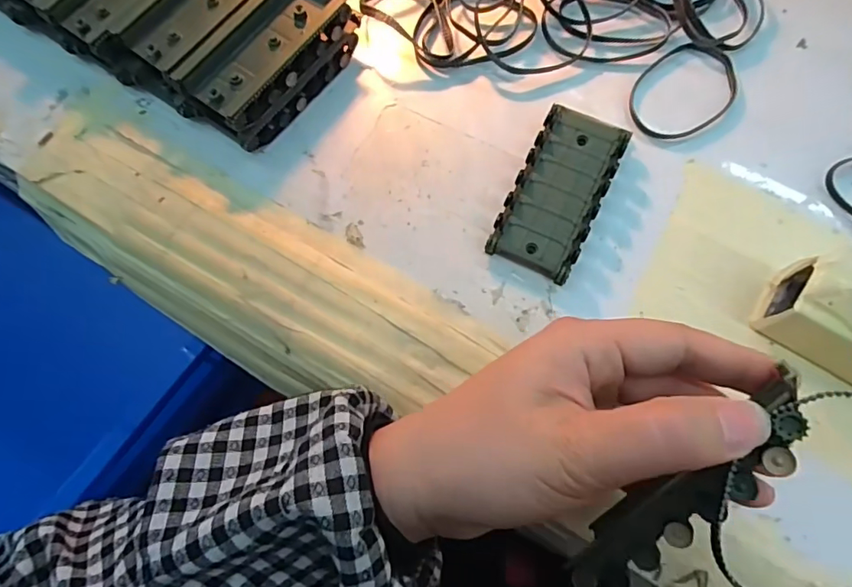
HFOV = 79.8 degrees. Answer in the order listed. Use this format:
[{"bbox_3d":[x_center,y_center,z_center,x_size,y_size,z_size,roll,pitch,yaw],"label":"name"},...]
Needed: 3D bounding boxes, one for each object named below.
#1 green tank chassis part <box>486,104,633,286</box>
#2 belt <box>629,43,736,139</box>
[{"bbox_3d":[0.067,-0.051,0.258,0.043,0.015,0.088,25,70,10],"label":"green tank chassis part"},{"bbox_3d":[0.141,-0.111,0.279,0.067,0.006,0.048,-39,72,-14],"label":"belt"}]

